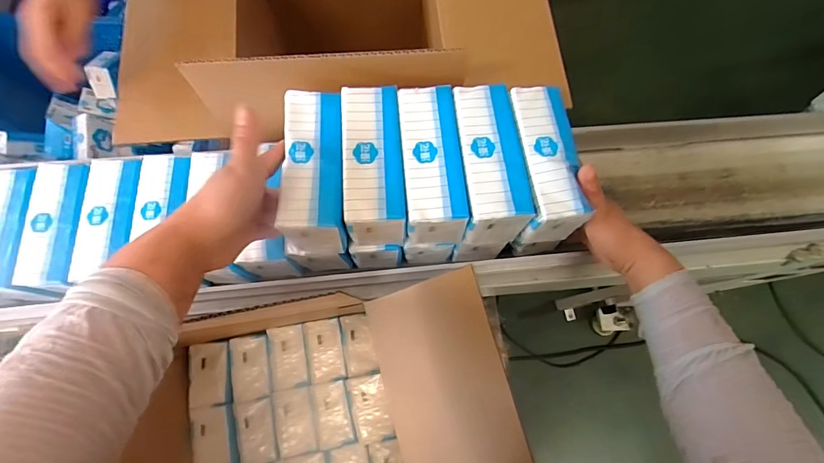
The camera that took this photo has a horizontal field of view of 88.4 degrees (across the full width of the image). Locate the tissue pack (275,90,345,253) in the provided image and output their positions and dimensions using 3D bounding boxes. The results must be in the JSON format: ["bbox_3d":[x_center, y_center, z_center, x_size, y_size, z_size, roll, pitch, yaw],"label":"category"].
[{"bbox_3d":[-0.092,-0.057,0.412,0.053,0.068,0.152,-3,82,-2],"label":"tissue pack"}]

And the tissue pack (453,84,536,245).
[{"bbox_3d":[0.074,-0.066,0.423,0.055,0.083,0.150,-7,84,-3],"label":"tissue pack"}]

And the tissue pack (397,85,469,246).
[{"bbox_3d":[0.018,-0.065,0.421,0.055,0.078,0.147,-5,84,-3],"label":"tissue pack"}]

